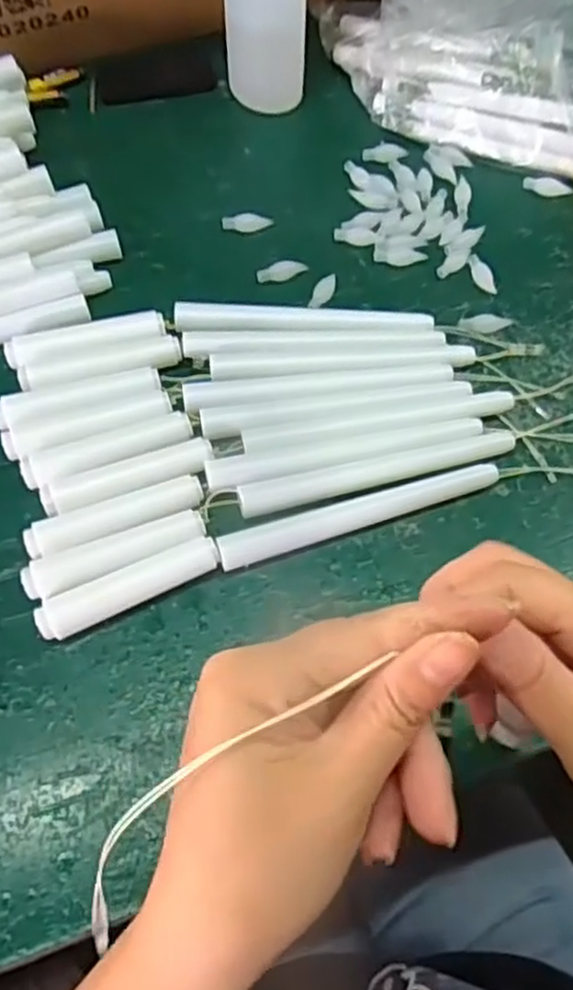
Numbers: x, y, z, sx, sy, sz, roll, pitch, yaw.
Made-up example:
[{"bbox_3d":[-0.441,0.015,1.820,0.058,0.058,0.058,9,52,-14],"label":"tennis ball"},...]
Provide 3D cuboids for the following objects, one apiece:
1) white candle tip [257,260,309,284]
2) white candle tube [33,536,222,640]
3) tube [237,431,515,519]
[{"bbox_3d":[-0.003,-0.138,0.451,0.031,0.007,0.011,-6,64,-4],"label":"white candle tip"},{"bbox_3d":[-0.075,0.046,0.353,0.088,0.017,0.019,-21,66,-11],"label":"white candle tube"},{"bbox_3d":[0.048,-0.013,0.382,0.147,0.011,0.013,-14,64,-8],"label":"tube"}]

